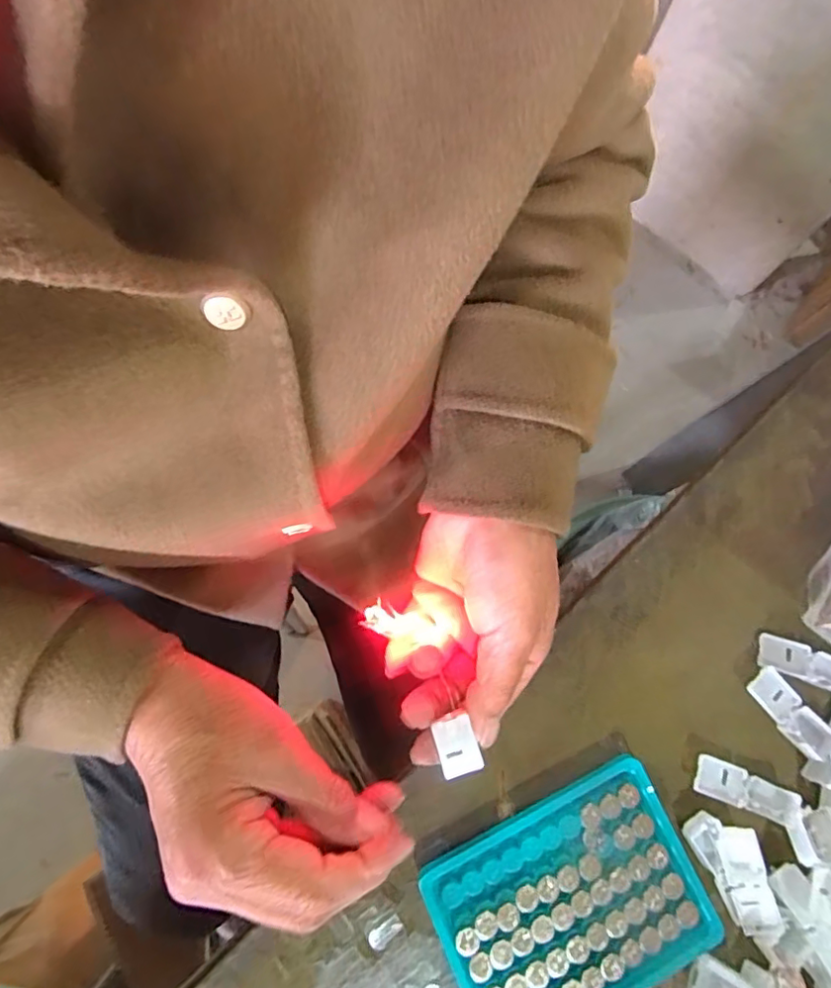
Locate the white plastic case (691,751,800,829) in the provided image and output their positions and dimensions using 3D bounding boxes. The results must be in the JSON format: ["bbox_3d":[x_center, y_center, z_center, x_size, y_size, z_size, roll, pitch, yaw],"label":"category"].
[{"bbox_3d":[0.177,0.159,0.301,0.054,0.012,0.020,19,74,1],"label":"white plastic case"}]

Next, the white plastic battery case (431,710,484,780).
[{"bbox_3d":[0.020,0.119,0.264,0.019,0.009,0.026,-17,90,1],"label":"white plastic battery case"}]

